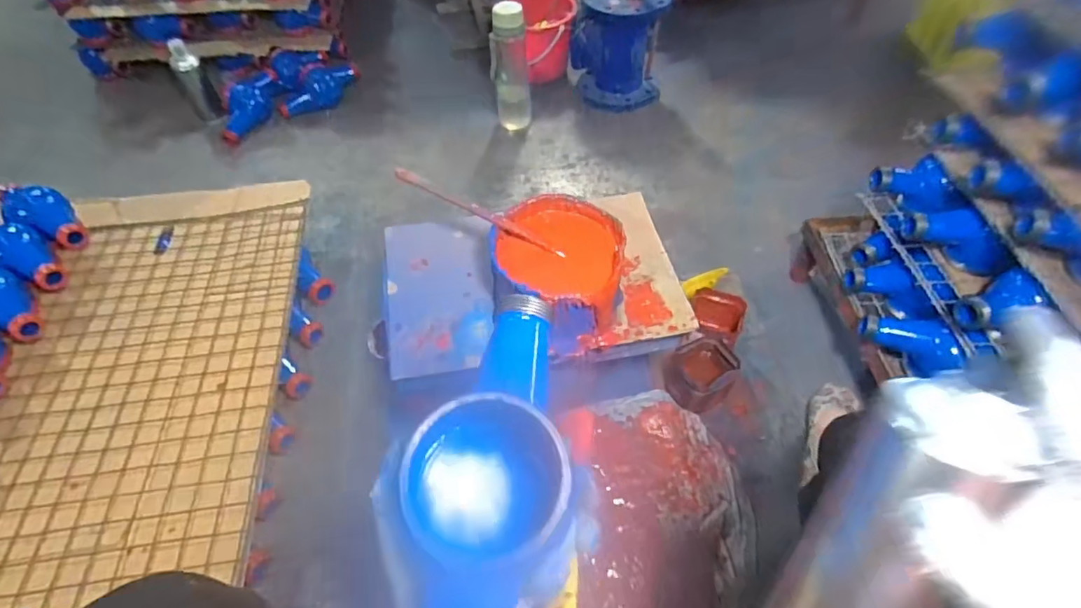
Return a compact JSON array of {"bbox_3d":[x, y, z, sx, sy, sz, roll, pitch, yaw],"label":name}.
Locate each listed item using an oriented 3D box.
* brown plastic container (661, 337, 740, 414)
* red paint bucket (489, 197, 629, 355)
[{"bbox_3d":[0.259,0.113,0.887,0.092,0.088,0.089,0,52,0],"label":"brown plastic container"},{"bbox_3d":[0.024,-0.043,0.700,0.174,0.094,0.163,31,59,22],"label":"red paint bucket"}]

